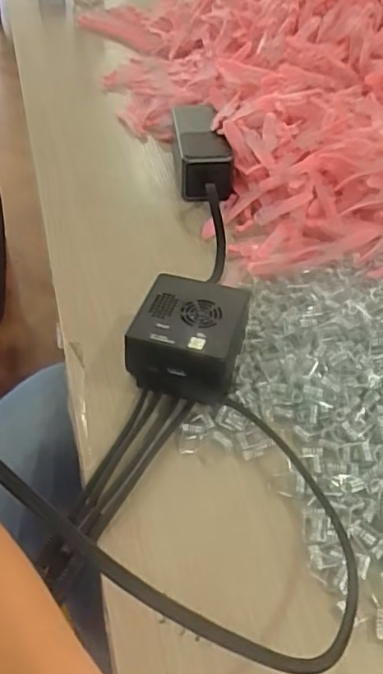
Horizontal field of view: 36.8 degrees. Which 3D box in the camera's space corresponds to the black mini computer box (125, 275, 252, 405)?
[{"bbox_3d":[0.000,-0.002,0.419,0.074,0.046,0.084,11,50,15],"label":"black mini computer box"}]

